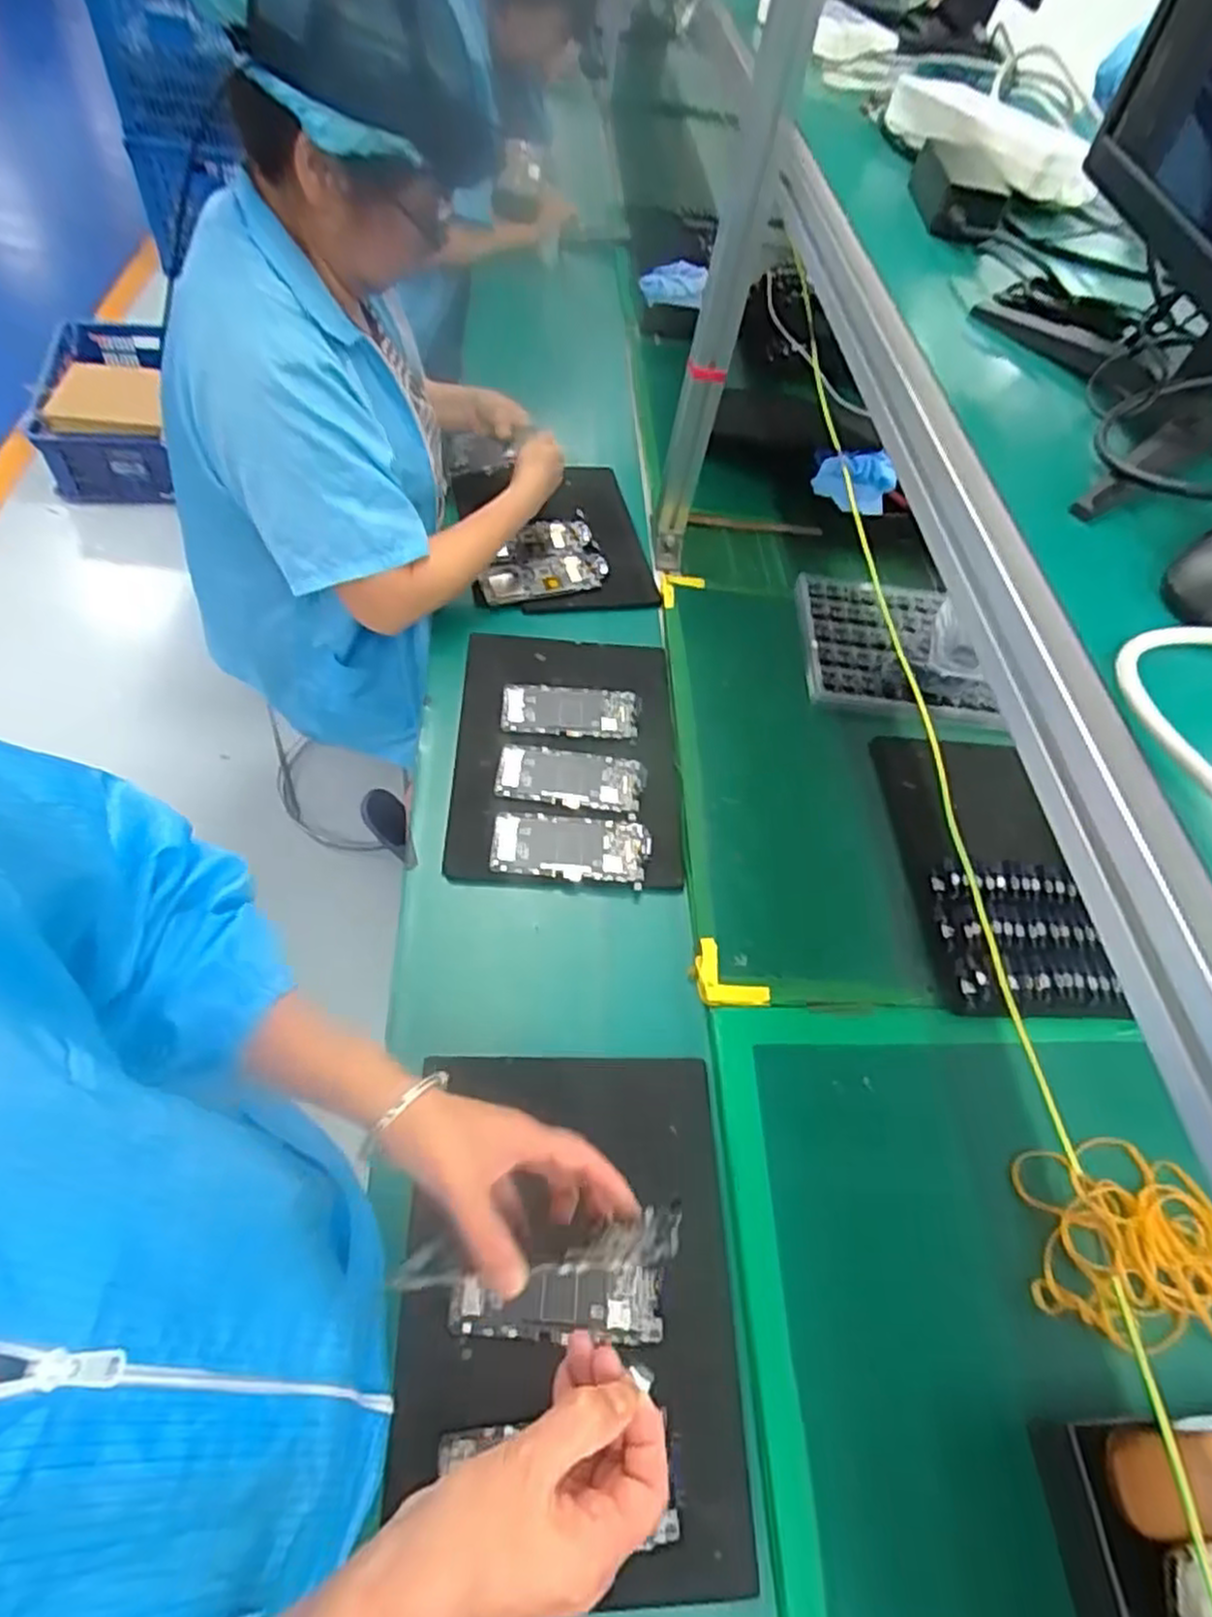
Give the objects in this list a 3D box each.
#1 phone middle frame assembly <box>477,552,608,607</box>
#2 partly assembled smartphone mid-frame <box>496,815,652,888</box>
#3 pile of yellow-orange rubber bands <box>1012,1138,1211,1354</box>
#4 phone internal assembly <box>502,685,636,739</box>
[{"bbox_3d":[-0.083,-0.315,1.034,0.174,0.015,0.070,-12,64,-16],"label":"phone middle frame assembly"},{"bbox_3d":[-0.036,0.039,0.812,0.161,0.014,0.076,7,55,-4],"label":"partly assembled smartphone mid-frame"},{"bbox_3d":[0.443,0.364,0.651,0.173,0.008,0.152,7,55,-4],"label":"pile of yellow-orange rubber bands"},{"bbox_3d":[-0.042,-0.116,0.920,0.161,0.011,0.076,7,55,-9],"label":"phone internal assembly"}]

